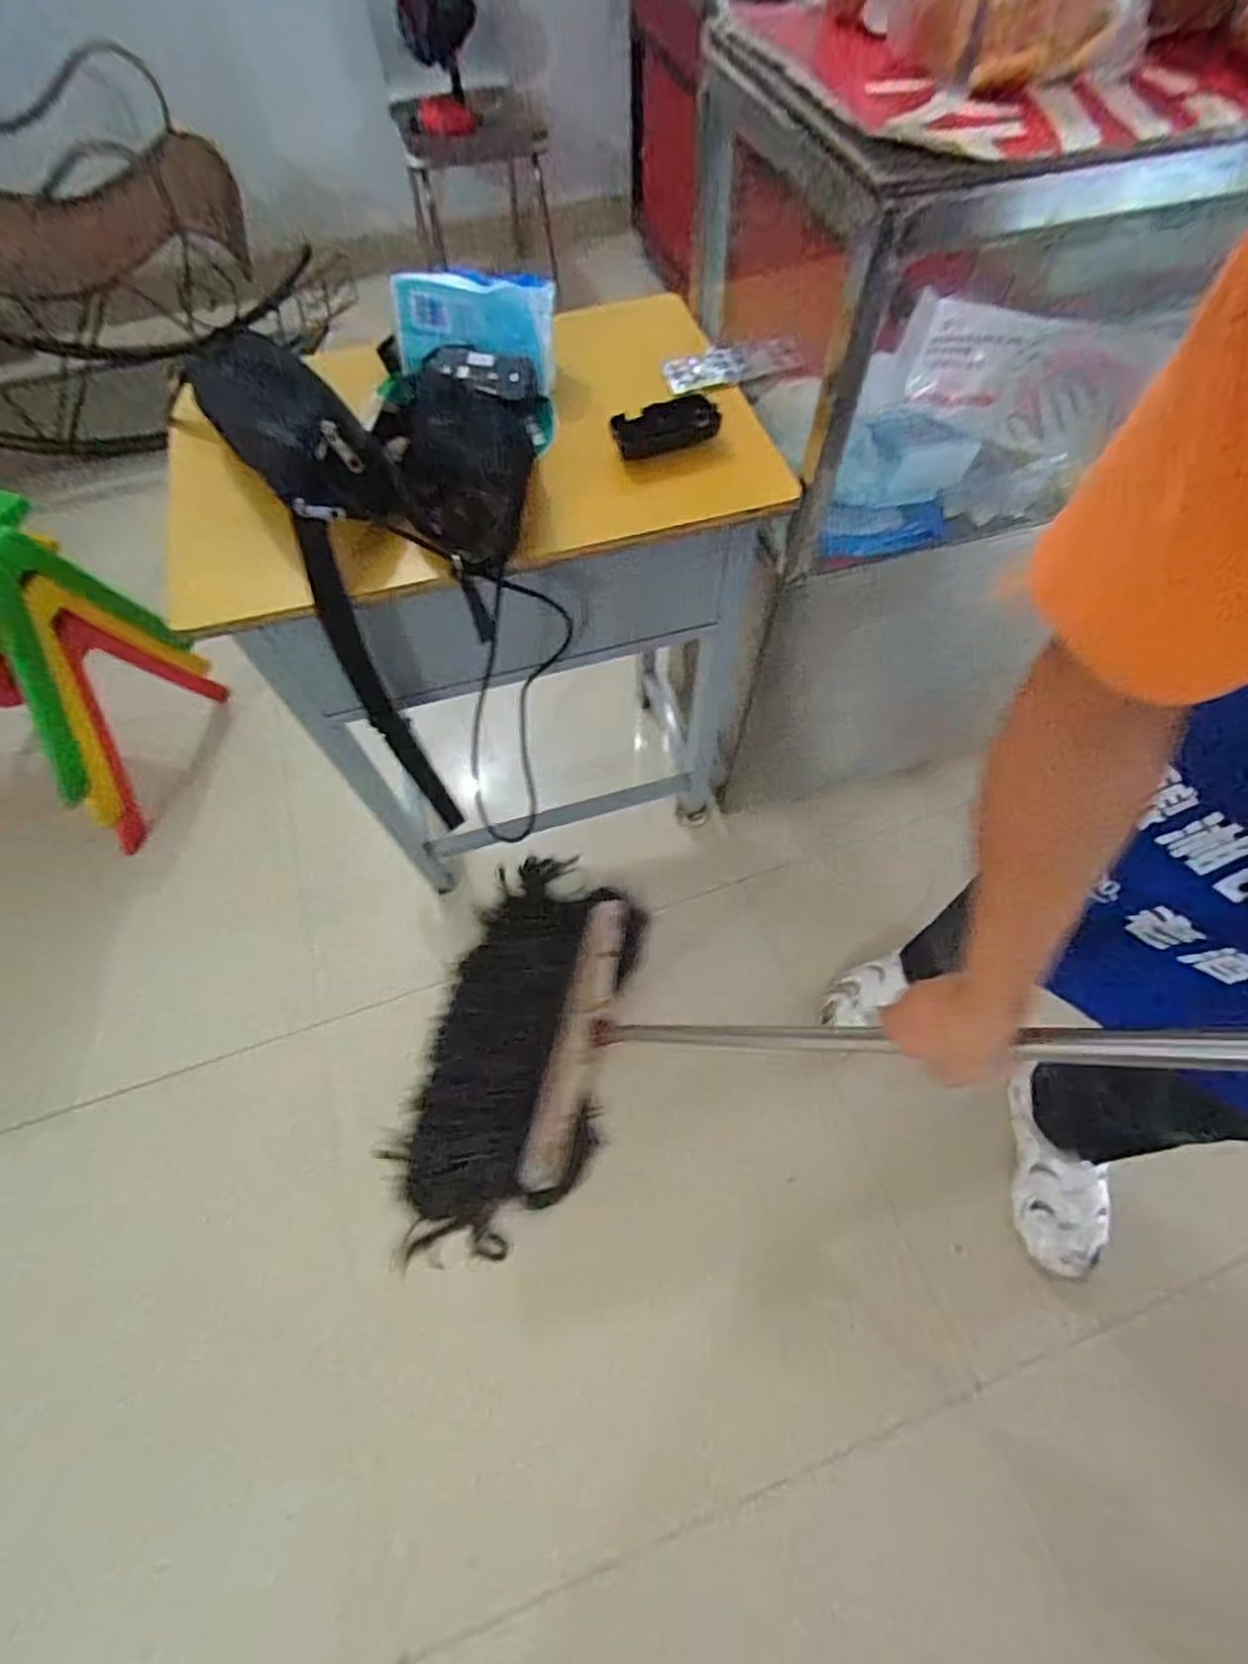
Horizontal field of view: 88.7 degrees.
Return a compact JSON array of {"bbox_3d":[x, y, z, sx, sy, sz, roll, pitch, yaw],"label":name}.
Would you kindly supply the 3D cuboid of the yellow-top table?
[{"bbox_3d":[-0.144,-0.247,0.962,0.589,0.719,0.359,-20,65,-9],"label":"yellow-top table"}]

